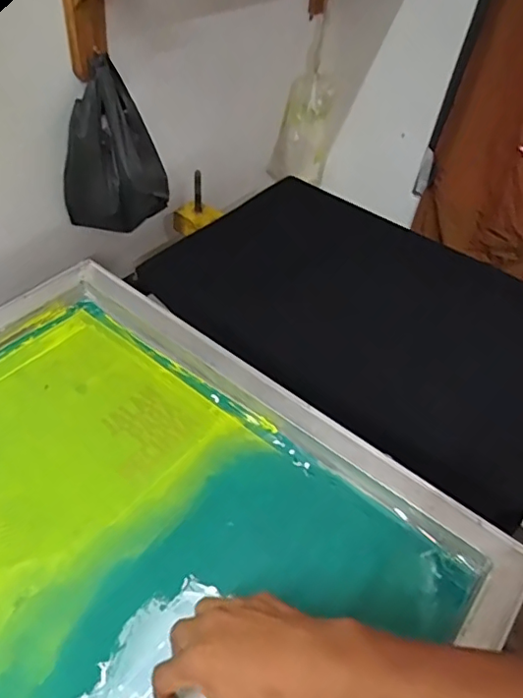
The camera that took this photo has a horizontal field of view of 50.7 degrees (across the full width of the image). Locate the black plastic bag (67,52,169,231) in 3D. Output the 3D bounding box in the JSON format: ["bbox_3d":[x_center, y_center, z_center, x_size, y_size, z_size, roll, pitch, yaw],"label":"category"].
[{"bbox_3d":[-0.219,-0.291,0.825,0.139,0.221,0.094,16,48,9],"label":"black plastic bag"}]

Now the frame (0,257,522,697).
[{"bbox_3d":[-0.138,0.168,0.541,0.666,0.038,0.465,33,53,22],"label":"frame"}]

